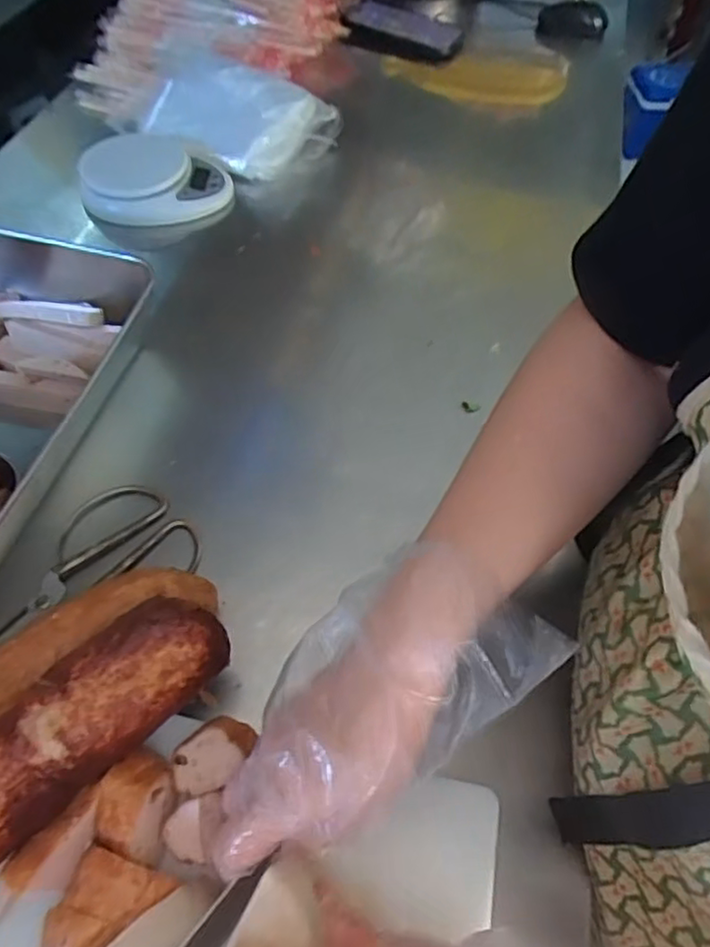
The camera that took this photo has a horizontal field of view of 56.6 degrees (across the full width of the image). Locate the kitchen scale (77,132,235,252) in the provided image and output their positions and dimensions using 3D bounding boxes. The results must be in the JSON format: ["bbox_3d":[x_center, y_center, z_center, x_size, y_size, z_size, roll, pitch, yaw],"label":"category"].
[{"bbox_3d":[-0.212,-0.311,0.714,0.154,0.062,0.135,-6,56,-7],"label":"kitchen scale"}]

